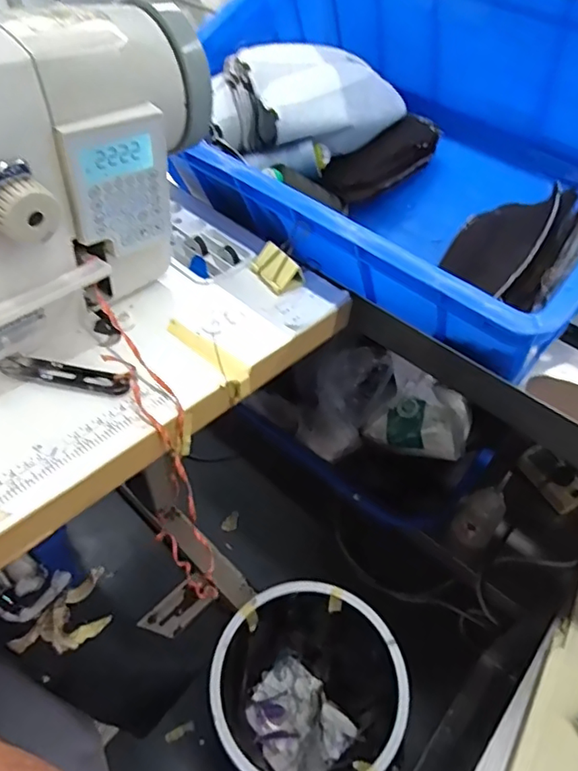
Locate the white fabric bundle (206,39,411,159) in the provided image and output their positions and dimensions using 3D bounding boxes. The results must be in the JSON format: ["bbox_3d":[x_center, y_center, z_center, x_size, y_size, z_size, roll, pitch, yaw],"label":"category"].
[{"bbox_3d":[0.025,-0.346,0.658,0.234,0.092,0.104,-27,56,-27],"label":"white fabric bundle"}]

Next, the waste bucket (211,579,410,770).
[{"bbox_3d":[0.019,0.487,0.830,0.255,0.293,0.262,3,48,-4],"label":"waste bucket"}]

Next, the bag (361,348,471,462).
[{"bbox_3d":[0.203,0.037,0.809,0.152,0.112,0.096,24,50,14],"label":"bag"}]

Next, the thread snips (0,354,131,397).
[{"bbox_3d":[-0.181,-0.010,0.431,0.108,0.009,0.026,14,48,6],"label":"thread snips"}]

